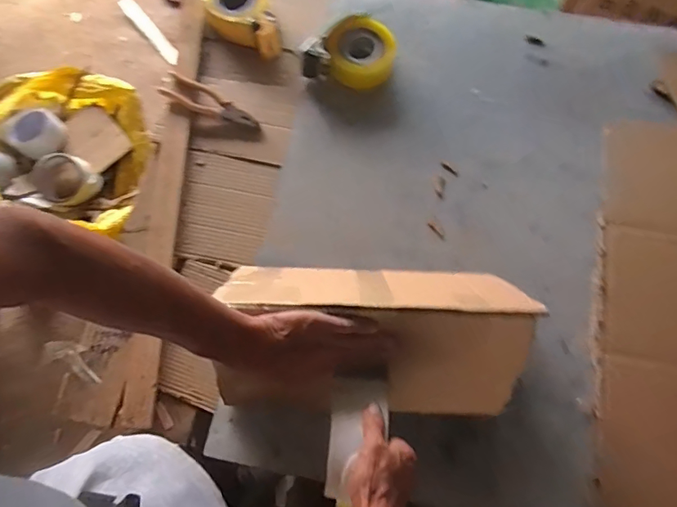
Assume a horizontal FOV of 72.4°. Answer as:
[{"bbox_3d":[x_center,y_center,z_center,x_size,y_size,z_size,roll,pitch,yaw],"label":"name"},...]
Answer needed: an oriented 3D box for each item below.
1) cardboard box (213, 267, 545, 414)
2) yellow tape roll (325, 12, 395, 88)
[{"bbox_3d":[0.051,0.097,0.624,0.386,0.184,0.221,1,69,2],"label":"cardboard box"},{"bbox_3d":[0.042,-0.372,0.866,0.119,0.071,0.114,0,70,0],"label":"yellow tape roll"}]

